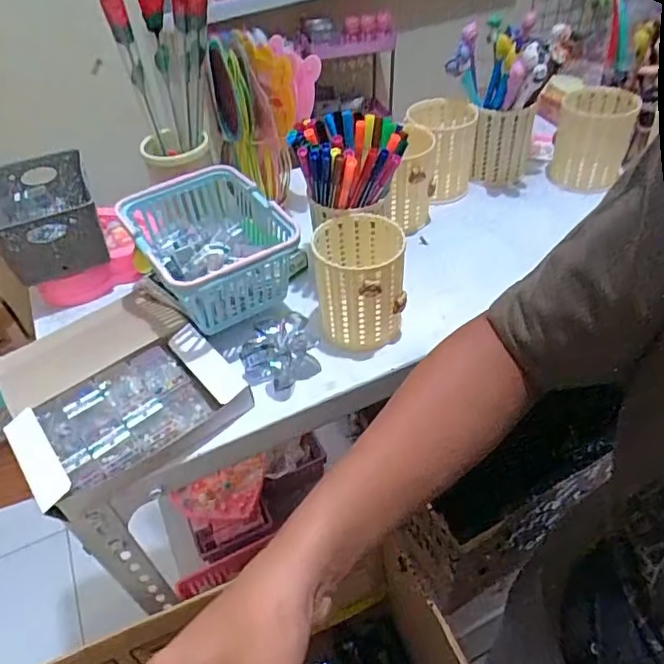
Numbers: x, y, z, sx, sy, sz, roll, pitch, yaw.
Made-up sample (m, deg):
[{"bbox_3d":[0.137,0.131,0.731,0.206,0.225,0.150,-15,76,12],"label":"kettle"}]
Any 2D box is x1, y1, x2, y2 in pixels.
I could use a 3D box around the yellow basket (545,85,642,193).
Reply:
[{"bbox_3d":[0.319,-0.236,0.692,0.084,0.094,0.091,18,49,22],"label":"yellow basket"}]

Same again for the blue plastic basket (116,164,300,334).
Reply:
[{"bbox_3d":[-0.114,-0.083,0.547,0.131,0.089,0.160,-28,49,-21],"label":"blue plastic basket"}]

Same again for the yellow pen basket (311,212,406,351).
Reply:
[{"bbox_3d":[0.027,-0.046,0.533,0.077,0.098,0.087,-2,45,3],"label":"yellow pen basket"}]

